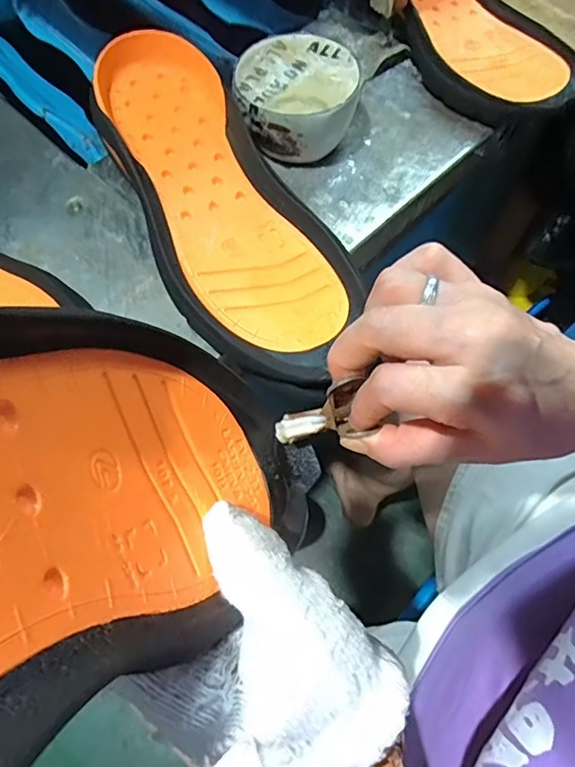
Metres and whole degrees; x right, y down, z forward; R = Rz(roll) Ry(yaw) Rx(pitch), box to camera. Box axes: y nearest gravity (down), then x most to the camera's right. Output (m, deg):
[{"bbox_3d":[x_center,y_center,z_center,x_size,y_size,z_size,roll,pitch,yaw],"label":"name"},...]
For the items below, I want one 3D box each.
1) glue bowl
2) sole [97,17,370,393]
[{"bbox_3d":[0.008,-0.248,0.452,0.099,0.057,0.101,0,66,1],"label":"glue bowl"},{"bbox_3d":[-0.049,-0.134,0.368,0.124,0.038,0.311,-30,69,-12],"label":"sole"}]

